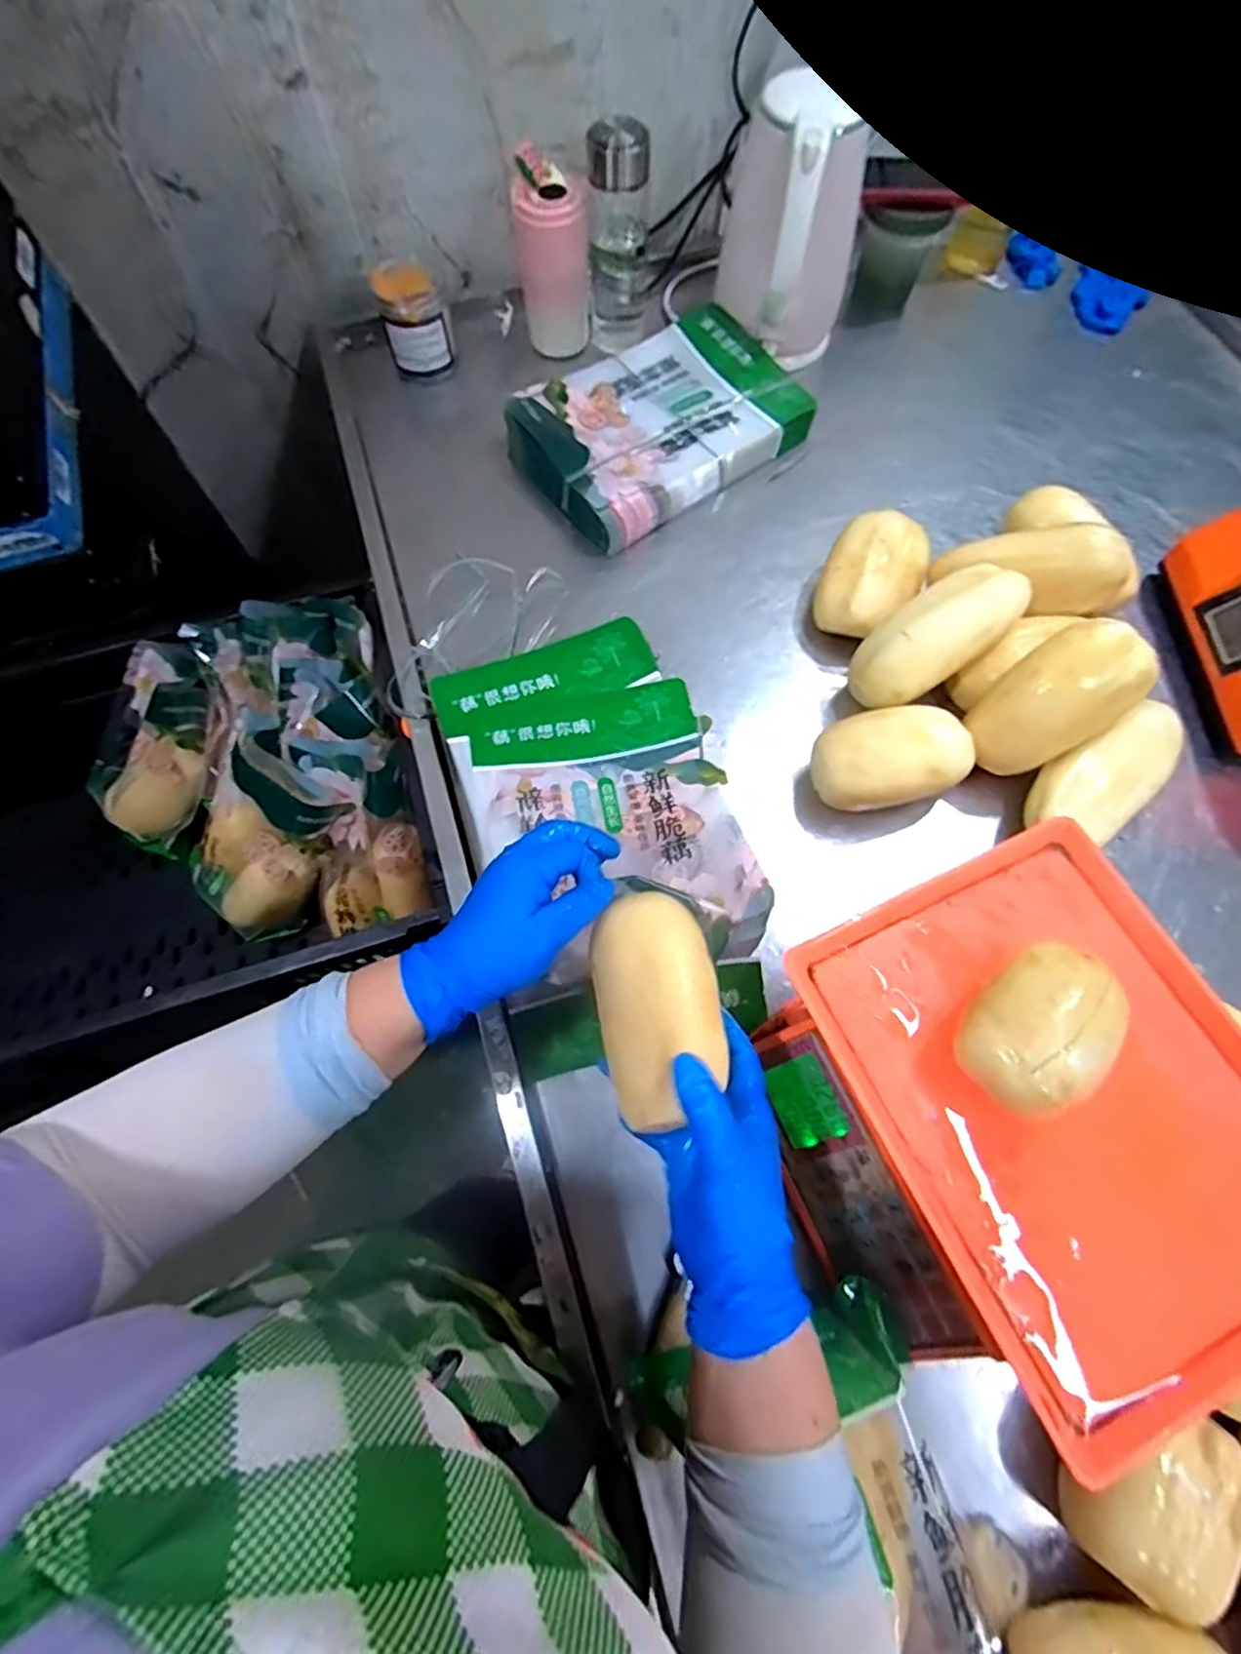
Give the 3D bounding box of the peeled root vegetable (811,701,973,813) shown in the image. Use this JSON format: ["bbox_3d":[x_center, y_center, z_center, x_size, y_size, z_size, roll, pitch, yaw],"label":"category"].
[{"bbox_3d":[0.236,-0.056,0.591,0.138,0.079,0.072,-7,68,-3],"label":"peeled root vegetable"}]

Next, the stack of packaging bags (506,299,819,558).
[{"bbox_3d":[0.047,-0.462,0.761,0.315,0.053,0.214,-35,72,-13],"label":"stack of packaging bags"}]

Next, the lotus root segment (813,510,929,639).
[{"bbox_3d":[0.244,-0.236,0.659,0.093,0.073,0.127,20,69,8],"label":"lotus root segment"}]

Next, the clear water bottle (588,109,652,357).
[{"bbox_3d":[-0.003,-0.668,0.767,0.065,0.216,0.053,-2,68,-1],"label":"clear water bottle"}]

